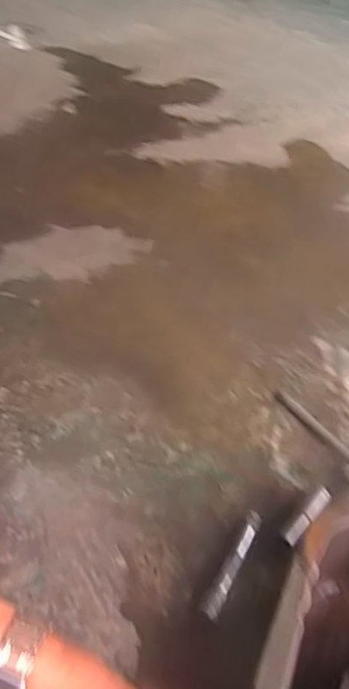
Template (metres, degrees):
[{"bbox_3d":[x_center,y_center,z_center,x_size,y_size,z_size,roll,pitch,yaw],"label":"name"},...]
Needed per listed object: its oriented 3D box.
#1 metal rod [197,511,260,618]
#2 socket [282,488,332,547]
[{"bbox_3d":[0.058,0.212,0.565,0.019,0.012,0.122,24,45,19],"label":"metal rod"},{"bbox_3d":[0.139,0.181,0.607,0.016,0.013,0.089,30,47,25],"label":"socket"}]

